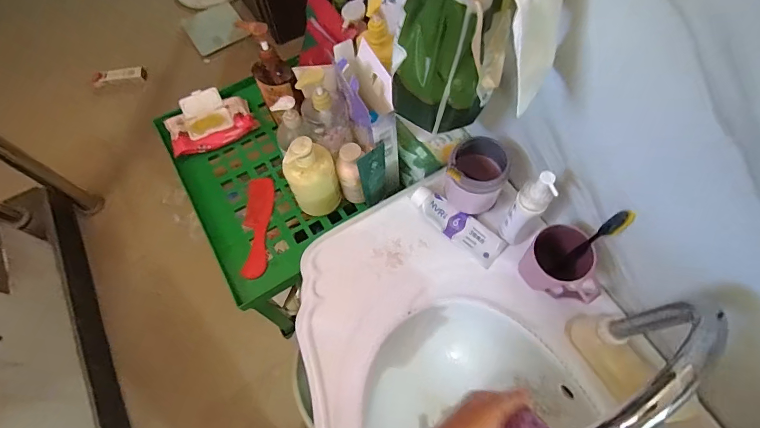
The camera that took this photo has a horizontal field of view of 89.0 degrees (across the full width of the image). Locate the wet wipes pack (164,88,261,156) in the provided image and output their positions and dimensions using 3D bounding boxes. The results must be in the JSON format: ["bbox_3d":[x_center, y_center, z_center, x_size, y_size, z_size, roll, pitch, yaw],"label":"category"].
[{"bbox_3d":[-0.378,-0.210,0.855,0.178,0.031,0.147,-23,66,-8],"label":"wet wipes pack"}]

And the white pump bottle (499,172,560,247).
[{"bbox_3d":[0.207,-0.001,0.552,0.044,0.174,0.039,34,71,17],"label":"white pump bottle"}]

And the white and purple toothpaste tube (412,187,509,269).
[{"bbox_3d":[0.123,0.015,0.631,0.169,0.036,0.052,37,72,18],"label":"white and purple toothpaste tube"}]

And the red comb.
[{"bbox_3d":[-0.240,0.023,0.755,0.056,0.010,0.210,-3,64,2],"label":"red comb"}]

